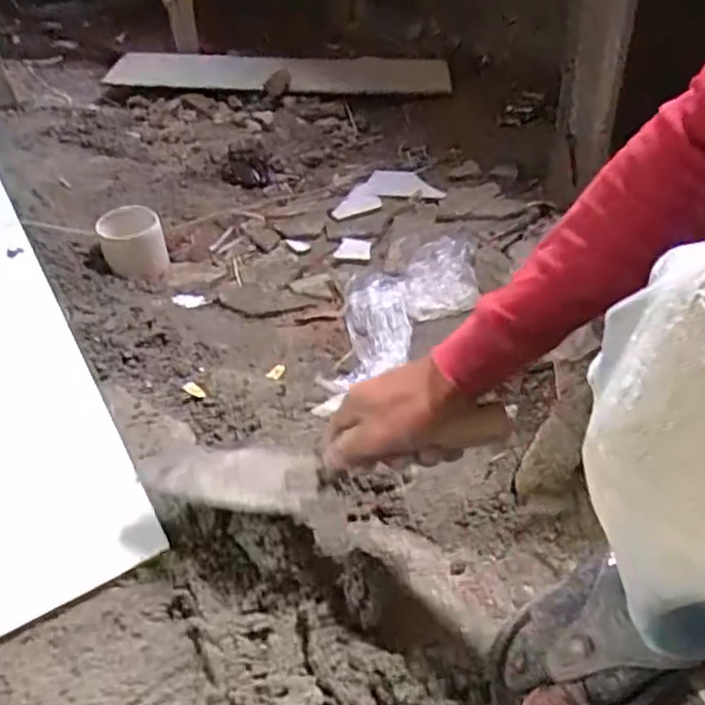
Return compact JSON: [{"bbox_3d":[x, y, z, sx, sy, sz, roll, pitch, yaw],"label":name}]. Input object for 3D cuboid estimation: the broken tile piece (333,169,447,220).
[{"bbox_3d":[0.044,-0.295,1.216,0.192,0.016,0.160,-17,44,-10],"label":"broken tile piece"}]

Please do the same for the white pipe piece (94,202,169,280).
[{"bbox_3d":[-0.339,-0.171,1.053,0.097,0.080,0.096,-22,40,-16],"label":"white pipe piece"}]

